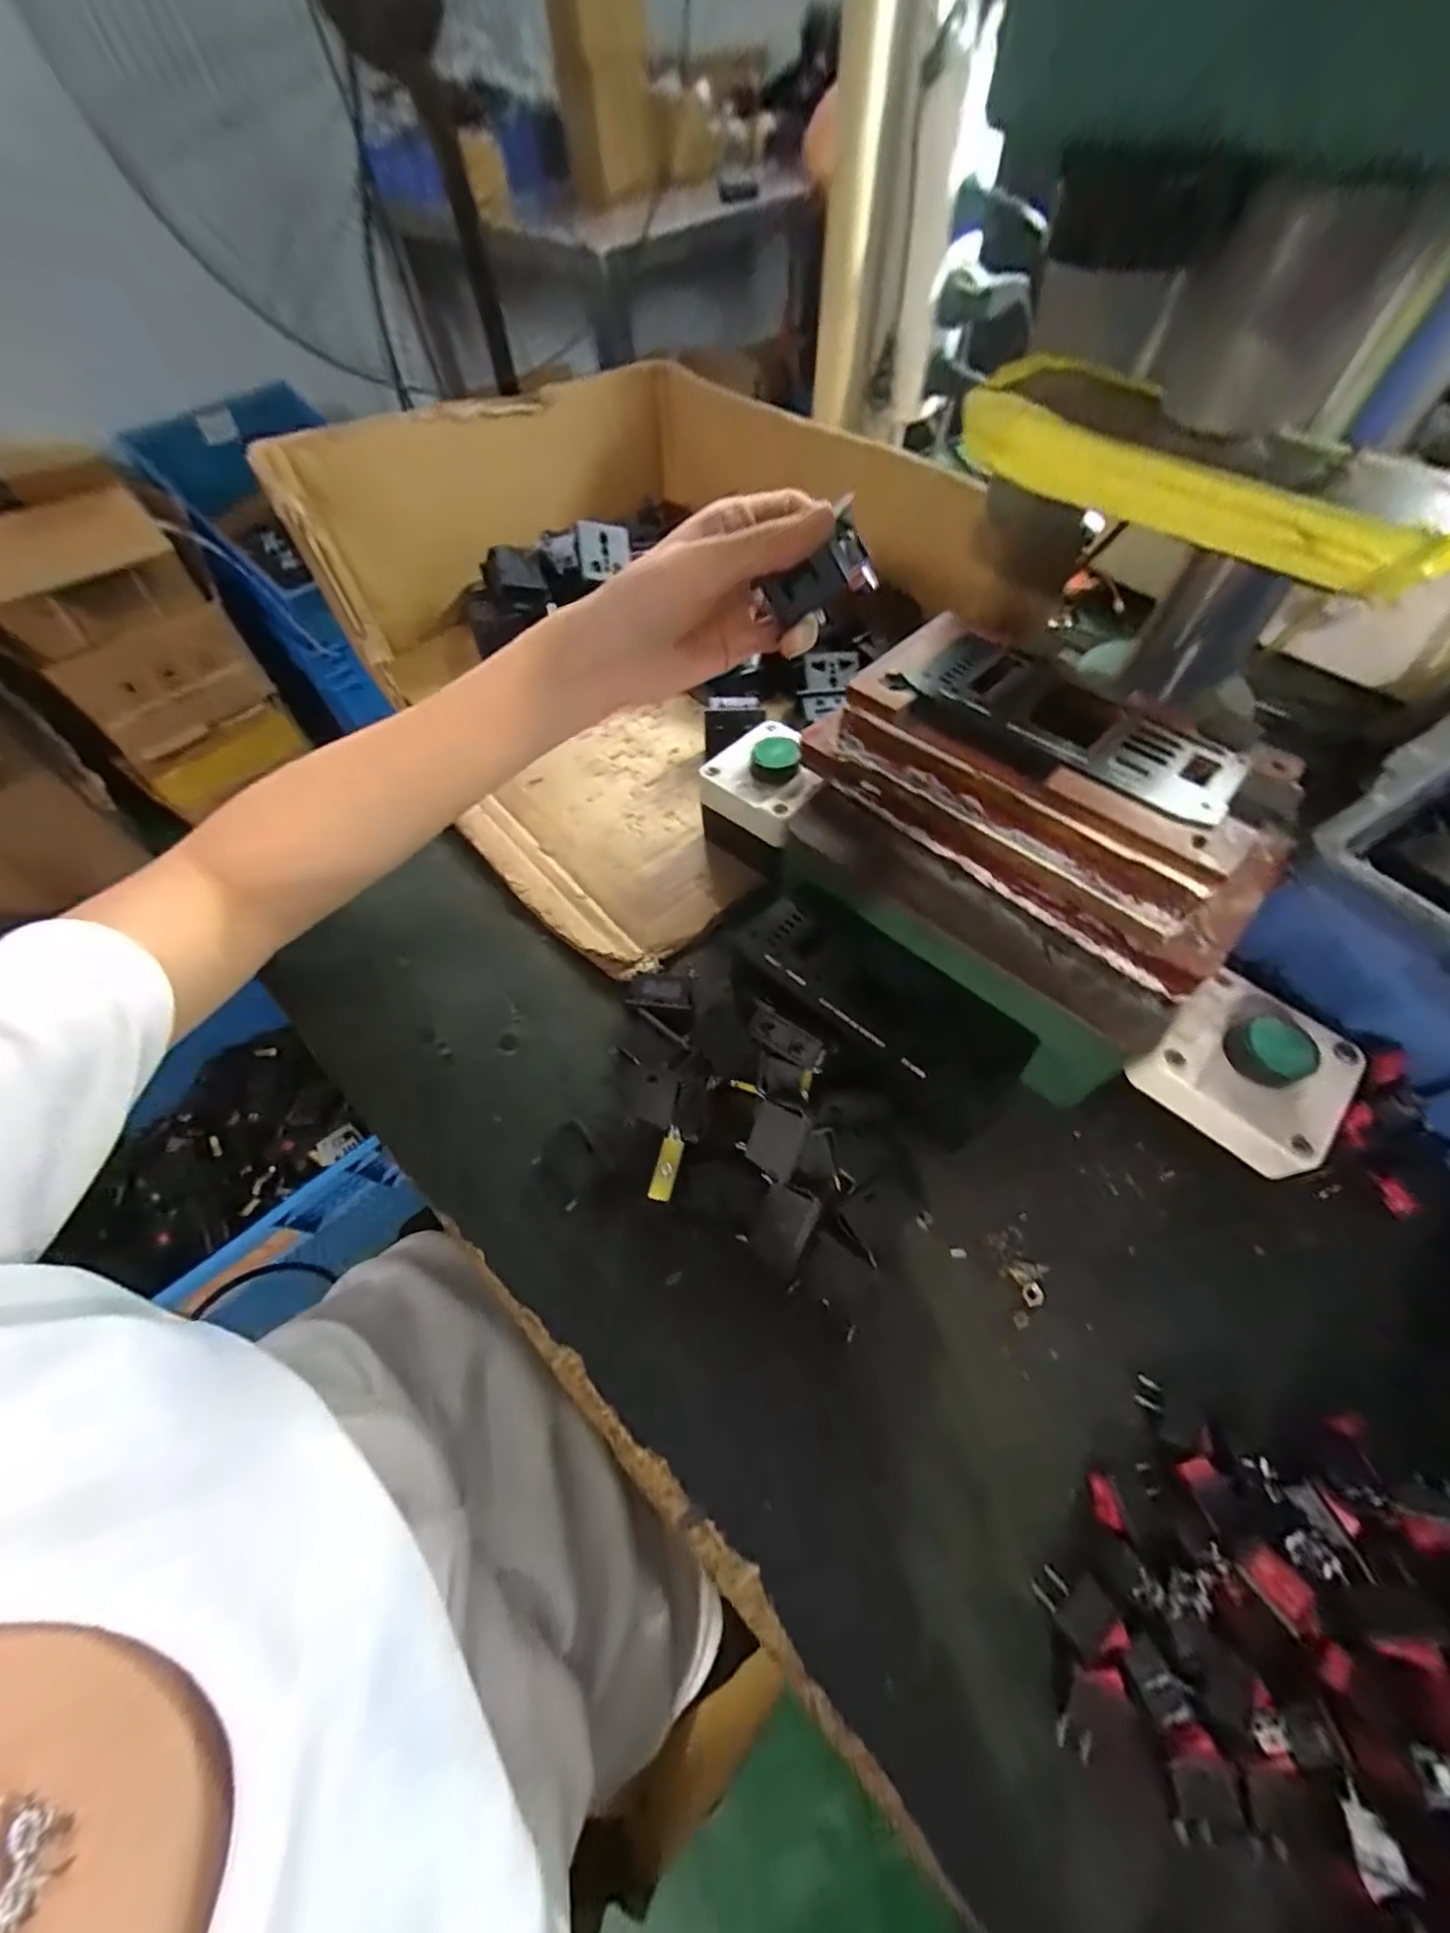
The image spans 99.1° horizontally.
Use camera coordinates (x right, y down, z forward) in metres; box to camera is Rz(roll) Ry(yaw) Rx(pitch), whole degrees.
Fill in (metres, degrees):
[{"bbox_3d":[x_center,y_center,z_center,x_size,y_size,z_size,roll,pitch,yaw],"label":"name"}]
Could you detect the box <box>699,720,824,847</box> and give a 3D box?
[{"bbox_3d":[0.029,-0.106,0.374,0.068,0.054,0.075,38,67,22],"label":"box"}]

